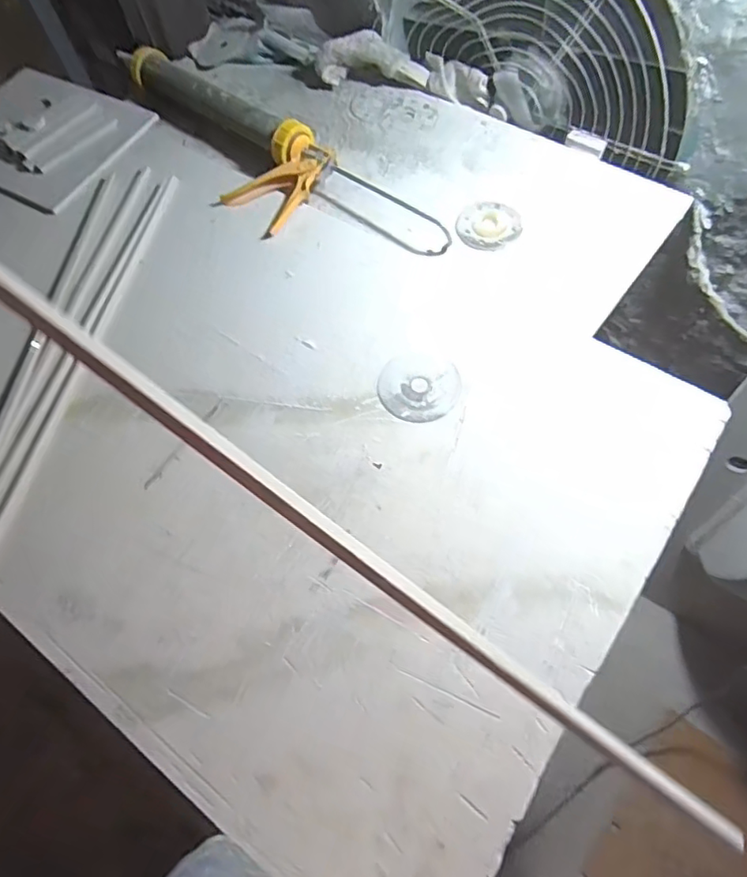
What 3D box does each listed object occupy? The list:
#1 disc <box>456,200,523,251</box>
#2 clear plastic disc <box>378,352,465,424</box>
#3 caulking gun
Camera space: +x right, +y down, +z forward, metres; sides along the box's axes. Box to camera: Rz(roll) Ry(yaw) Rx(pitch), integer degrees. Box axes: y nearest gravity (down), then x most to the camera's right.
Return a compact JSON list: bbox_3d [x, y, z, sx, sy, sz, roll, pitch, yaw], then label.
[{"bbox_3d":[0.156,-0.294,0.761,0.082,0.007,0.086,-1,65,1],"label":"disc"},{"bbox_3d":[0.054,-0.062,0.647,0.093,0.005,0.092,-1,65,1],"label":"clear plastic disc"},{"bbox_3d":[-0.180,-0.413,0.803,0.645,0.055,0.167,33,70,15],"label":"caulking gun"}]

